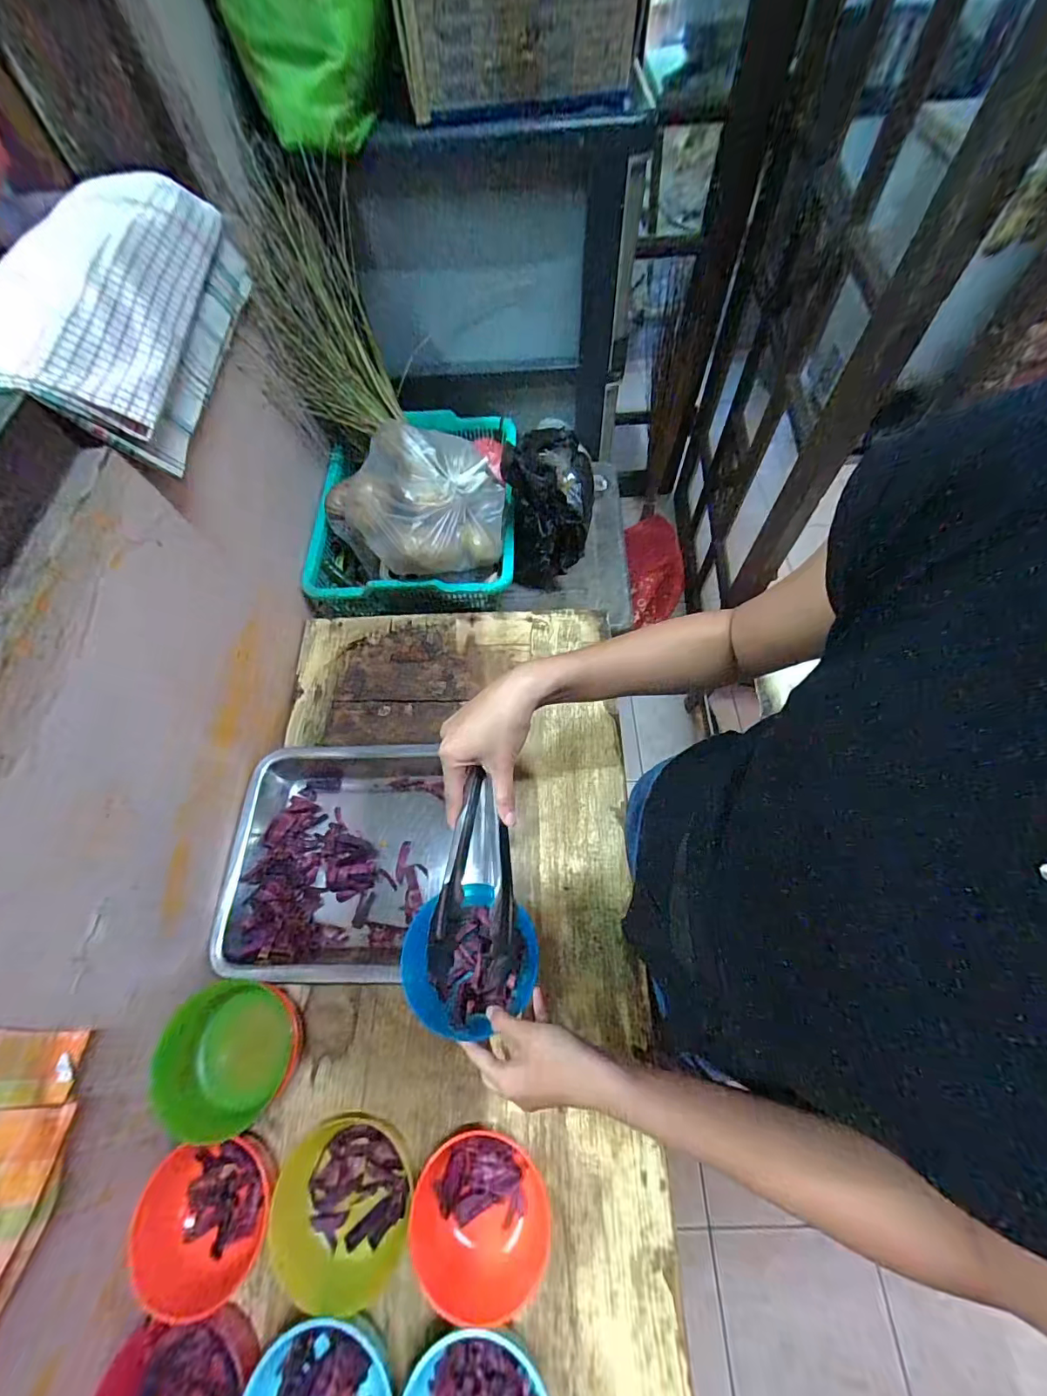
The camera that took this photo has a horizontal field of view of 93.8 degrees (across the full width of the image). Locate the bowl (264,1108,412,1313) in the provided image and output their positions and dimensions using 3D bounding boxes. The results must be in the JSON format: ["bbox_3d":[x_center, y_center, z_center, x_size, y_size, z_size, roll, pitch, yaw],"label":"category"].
[{"bbox_3d":[-0.157,0.428,0.416,0.114,0.044,0.104,-1,63,1],"label":"bowl"}]

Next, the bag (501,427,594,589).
[{"bbox_3d":[0.039,-0.286,0.730,0.120,0.209,0.127,3,64,5],"label":"bag"}]

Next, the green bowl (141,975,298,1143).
[{"bbox_3d":[-0.274,0.327,0.451,0.091,0.059,0.112,0,63,1],"label":"green bowl"}]

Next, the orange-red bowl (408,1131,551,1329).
[{"bbox_3d":[-0.035,0.427,0.405,0.110,0.047,0.096,2,63,2],"label":"orange-red bowl"}]

